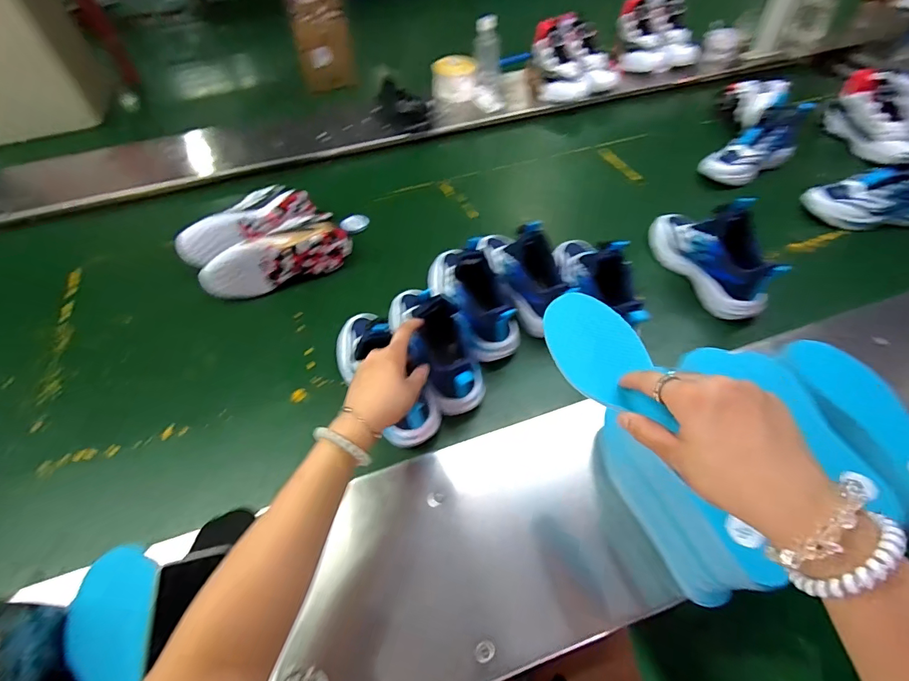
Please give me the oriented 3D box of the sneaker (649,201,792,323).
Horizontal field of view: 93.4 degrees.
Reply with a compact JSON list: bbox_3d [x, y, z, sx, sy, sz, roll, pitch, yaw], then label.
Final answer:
[{"bbox_3d":[0.408,-0.156,0.677,0.074,0.136,0.228,-20,54,-13],"label":"sneaker"}]

